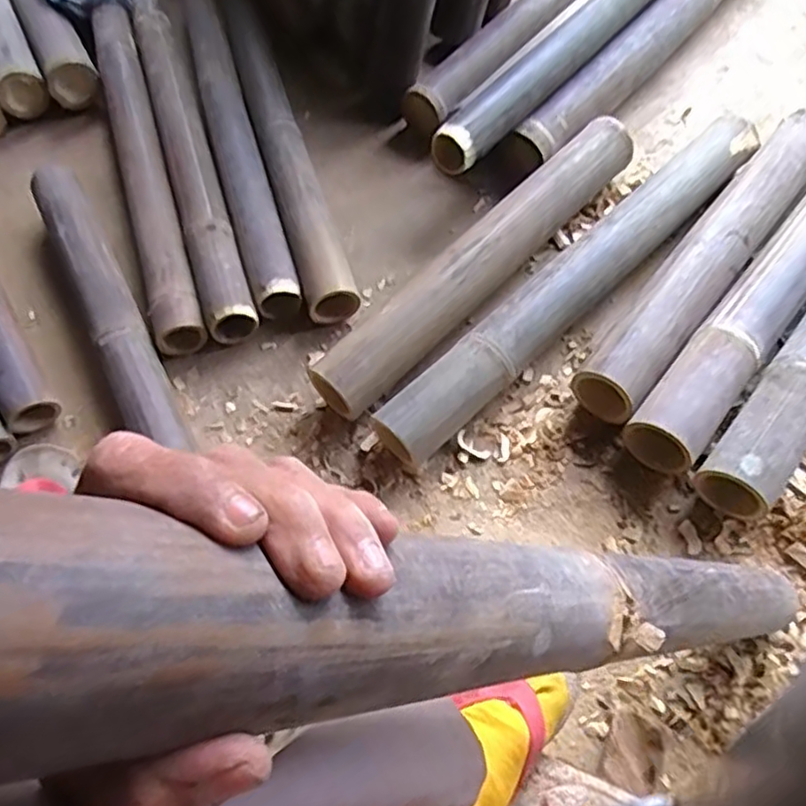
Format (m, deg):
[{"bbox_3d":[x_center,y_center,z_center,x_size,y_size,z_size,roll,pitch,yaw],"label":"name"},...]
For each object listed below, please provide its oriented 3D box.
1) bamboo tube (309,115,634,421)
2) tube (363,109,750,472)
[{"bbox_3d":[0.093,-0.164,0.755,0.069,0.065,0.474,40,71,22],"label":"bamboo tube"},{"bbox_3d":[0.196,-0.139,0.745,0.563,0.073,0.073,-38,66,-19],"label":"tube"}]

